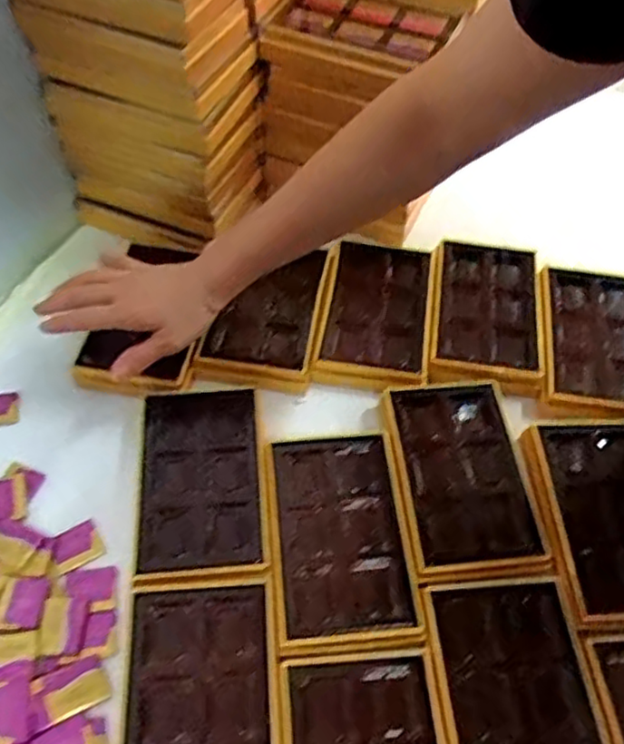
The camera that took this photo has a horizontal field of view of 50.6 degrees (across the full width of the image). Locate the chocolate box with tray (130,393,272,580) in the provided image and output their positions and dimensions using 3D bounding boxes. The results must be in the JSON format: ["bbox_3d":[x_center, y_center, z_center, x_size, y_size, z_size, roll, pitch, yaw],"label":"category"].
[{"bbox_3d":[-0.091,0.089,0.537,0.104,0.031,0.161,-4,55,-5],"label":"chocolate box with tray"}]

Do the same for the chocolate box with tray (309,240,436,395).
[{"bbox_3d":[0.063,-0.062,0.627,0.100,0.016,0.170,10,55,5],"label":"chocolate box with tray"}]

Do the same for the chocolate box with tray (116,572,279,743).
[{"bbox_3d":[-0.075,0.224,0.440,0.101,0.024,0.165,-2,55,-4],"label":"chocolate box with tray"}]

